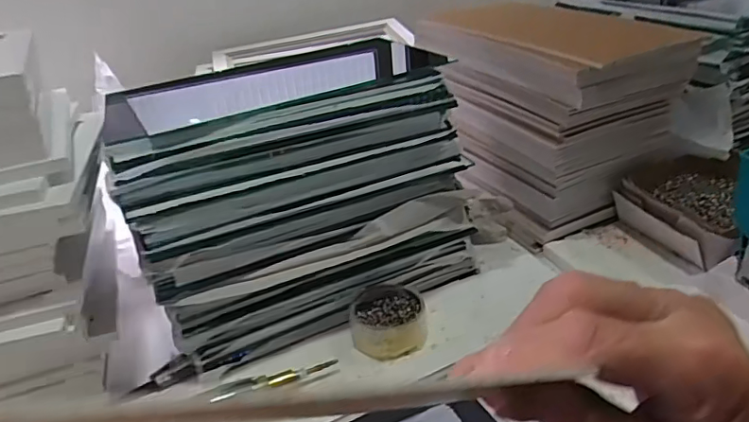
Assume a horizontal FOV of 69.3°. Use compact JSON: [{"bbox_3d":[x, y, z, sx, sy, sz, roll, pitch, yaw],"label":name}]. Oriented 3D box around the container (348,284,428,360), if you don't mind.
[{"bbox_3d":[0.016,0.119,0.609,0.084,0.043,0.084,-3,29,2],"label":"container"}]

